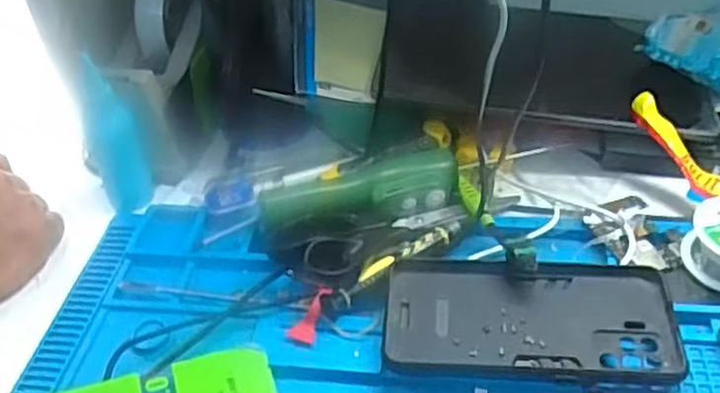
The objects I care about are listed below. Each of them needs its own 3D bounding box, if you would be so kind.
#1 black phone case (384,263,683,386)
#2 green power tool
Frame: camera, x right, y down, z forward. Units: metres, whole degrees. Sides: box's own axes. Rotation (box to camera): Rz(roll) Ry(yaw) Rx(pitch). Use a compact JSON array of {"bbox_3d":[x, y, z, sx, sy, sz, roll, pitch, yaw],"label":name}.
[{"bbox_3d":[0.097,0.070,0.425,0.159,0.018,0.076,1,42,8],"label":"black phone case"},{"bbox_3d":[0.002,0.001,0.495,0.136,0.035,0.045,-18,42,-13],"label":"green power tool"}]

